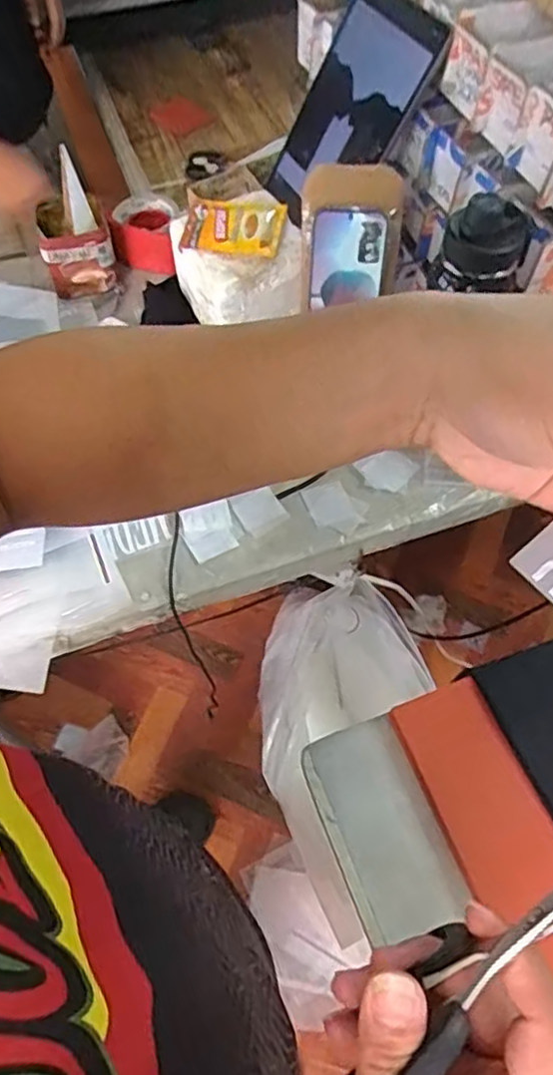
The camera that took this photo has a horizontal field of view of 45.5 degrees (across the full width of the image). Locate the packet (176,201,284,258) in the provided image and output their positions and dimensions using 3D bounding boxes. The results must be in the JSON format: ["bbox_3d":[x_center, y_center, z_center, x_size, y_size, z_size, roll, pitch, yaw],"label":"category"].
[{"bbox_3d":[-0.051,-0.363,0.778,0.117,0.028,0.077,0,60,1],"label":"packet"}]

